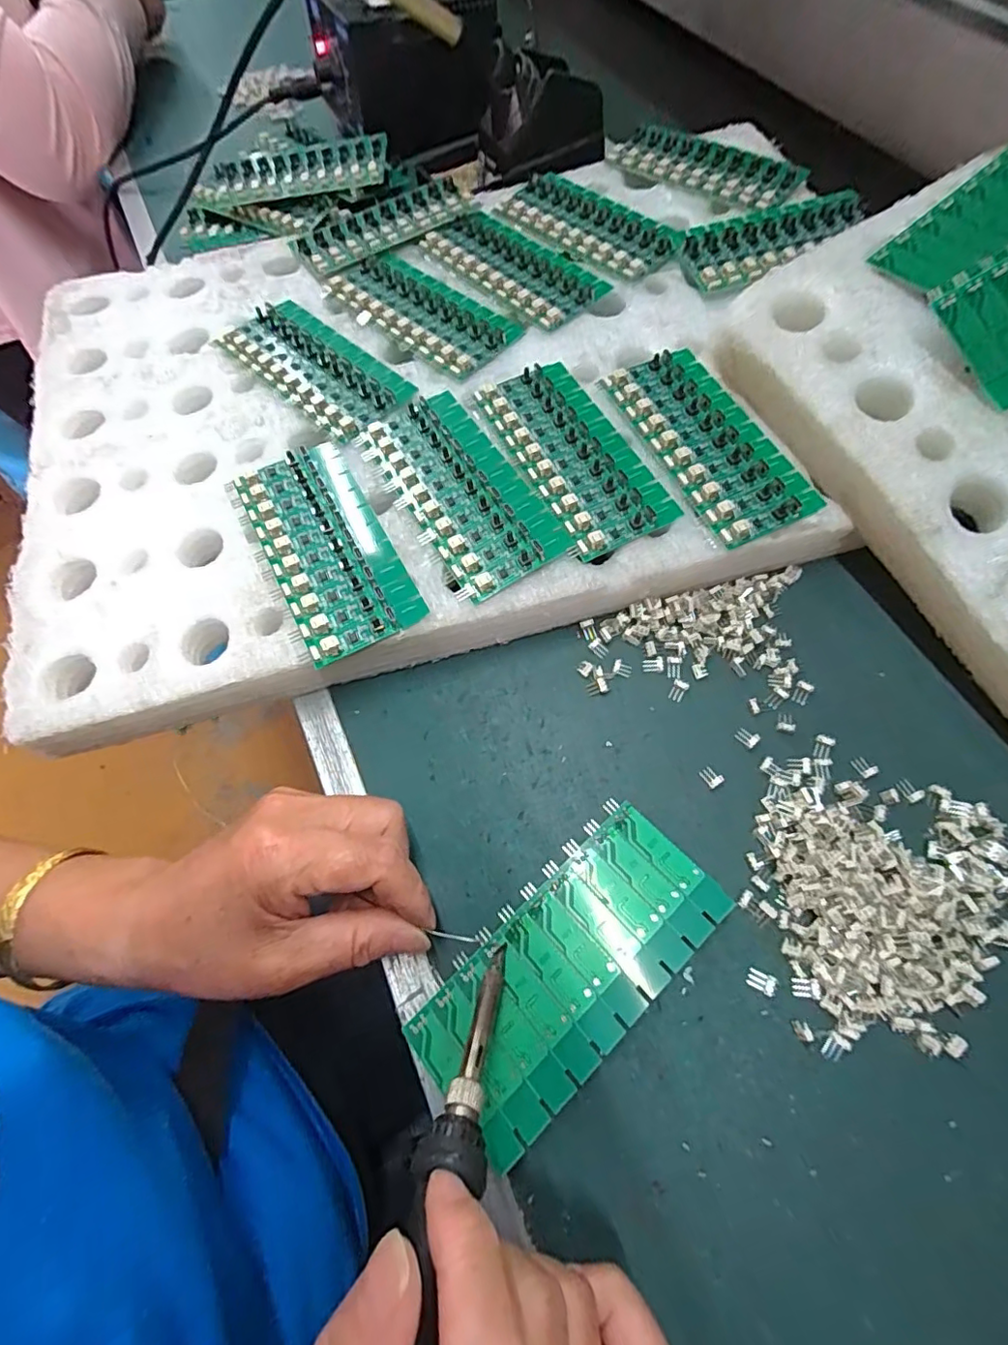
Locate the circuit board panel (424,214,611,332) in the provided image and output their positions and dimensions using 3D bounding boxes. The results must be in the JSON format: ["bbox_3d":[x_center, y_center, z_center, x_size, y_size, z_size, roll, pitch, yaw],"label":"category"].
[{"bbox_3d":[0.006,-0.287,0.390,0.061,0.005,0.134,-40,69,-14],"label":"circuit board panel"}]

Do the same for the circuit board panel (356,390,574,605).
[{"bbox_3d":[-0.027,-0.104,0.308,0.063,0.006,0.137,-29,67,-10],"label":"circuit board panel"}]

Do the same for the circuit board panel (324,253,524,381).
[{"bbox_3d":[-0.056,-0.247,0.376,0.134,0.009,0.060,41,74,19],"label":"circuit board panel"}]

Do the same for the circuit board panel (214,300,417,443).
[{"bbox_3d":[-0.124,-0.200,0.359,0.062,0.005,0.138,-43,70,-15],"label":"circuit board panel"}]

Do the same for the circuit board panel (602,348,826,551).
[{"bbox_3d":[0.115,-0.134,0.314,0.061,0.006,0.136,-24,66,-7],"label":"circuit board panel"}]

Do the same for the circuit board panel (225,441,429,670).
[{"bbox_3d":[-0.098,-0.070,0.300,0.065,0.006,0.134,-27,67,-9],"label":"circuit board panel"}]

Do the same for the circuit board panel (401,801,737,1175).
[{"bbox_3d":[0.029,0.126,0.240,0.136,0.014,0.061,-41,69,-14],"label":"circuit board panel"}]

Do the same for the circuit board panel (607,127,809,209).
[{"bbox_3d":[0.148,-0.378,0.414,0.138,0.013,0.051,35,72,17],"label":"circuit board panel"}]

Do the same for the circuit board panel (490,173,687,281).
[{"bbox_3d":[0.060,-0.325,0.401,0.141,0.007,0.057,41,74,19],"label":"circuit board panel"}]

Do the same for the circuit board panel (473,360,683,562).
[{"bbox_3d":[0.040,-0.128,0.319,0.063,0.008,0.137,-25,66,-8],"label":"circuit board panel"}]

